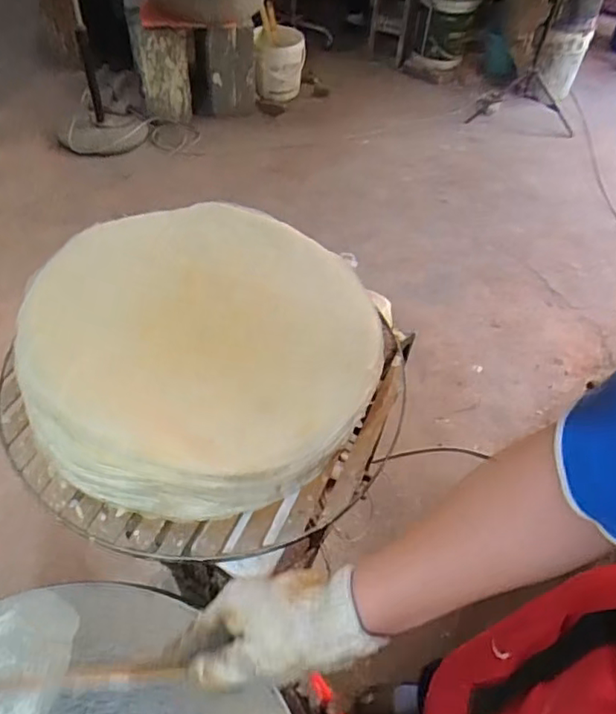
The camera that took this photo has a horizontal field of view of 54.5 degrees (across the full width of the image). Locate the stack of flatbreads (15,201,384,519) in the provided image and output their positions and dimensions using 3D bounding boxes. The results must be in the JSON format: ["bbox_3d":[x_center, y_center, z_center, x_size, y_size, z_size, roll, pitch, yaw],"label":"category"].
[{"bbox_3d":[-0.106,-0.023,0.675,0.366,0.103,0.377,5,49,0],"label":"stack of flatbreads"}]

